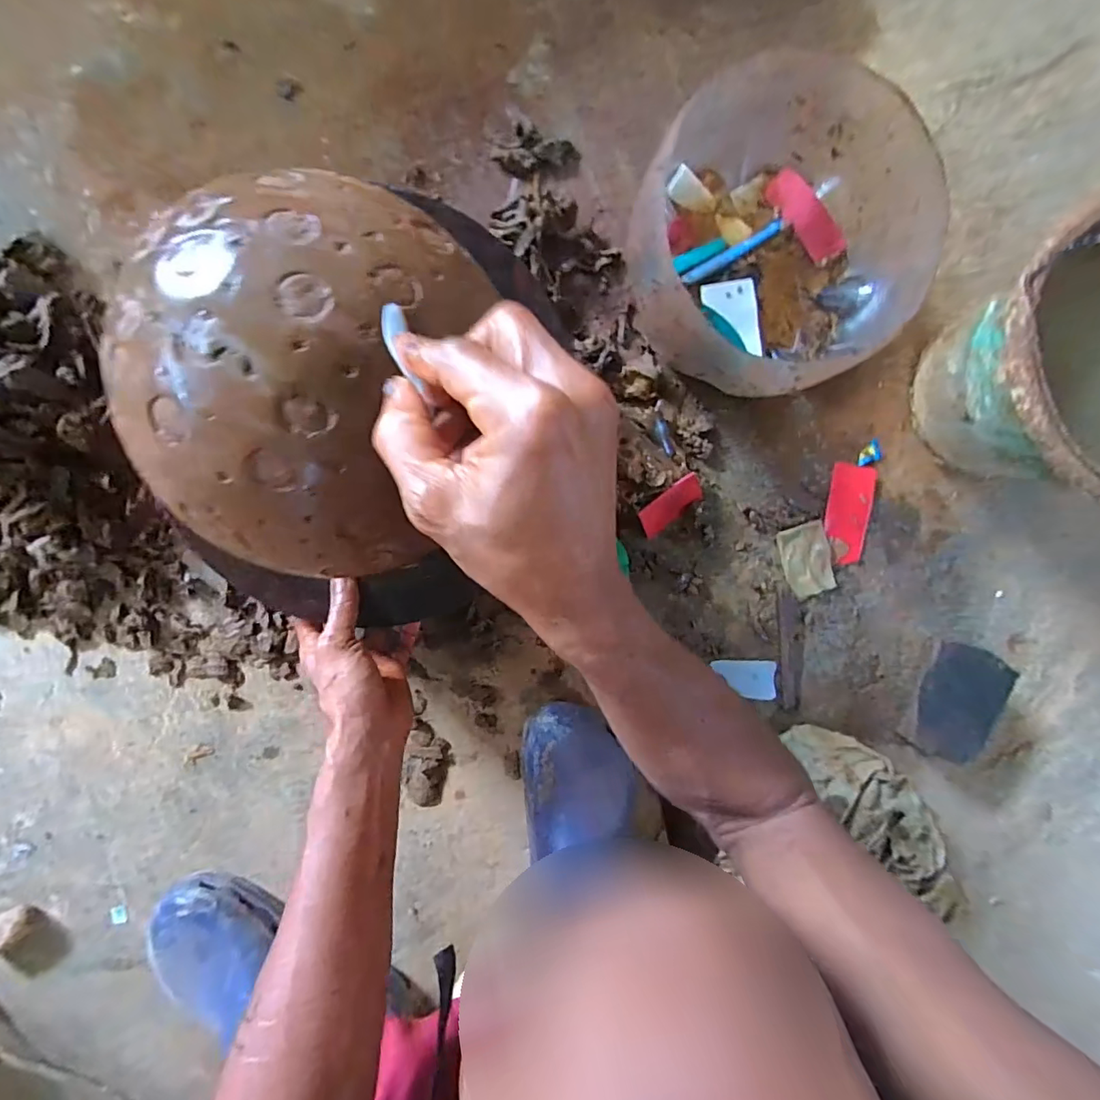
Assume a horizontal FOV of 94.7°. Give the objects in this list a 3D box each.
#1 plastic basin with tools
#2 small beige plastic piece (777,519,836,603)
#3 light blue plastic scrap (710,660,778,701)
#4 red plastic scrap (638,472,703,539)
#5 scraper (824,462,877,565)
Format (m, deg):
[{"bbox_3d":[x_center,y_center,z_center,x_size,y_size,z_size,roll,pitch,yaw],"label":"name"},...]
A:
[{"bbox_3d":[0.191,-0.264,0.453,0.246,0.128,0.228,0,95,-6],"label":"plastic basin with tools"},{"bbox_3d":[0.274,0.012,0.539,0.051,0.006,0.078,-17,96,-5],"label":"small beige plastic piece"},{"bbox_3d":[0.208,0.140,0.541,0.071,0.004,0.042,2,94,-6],"label":"light blue plastic scrap"},{"bbox_3d":[0.121,-0.045,0.509,0.071,0.006,0.035,-38,123,0],"label":"red plastic scrap"},{"bbox_3d":[0.320,-0.038,0.541,0.051,0.012,0.103,11,93,-7],"label":"scraper"}]

